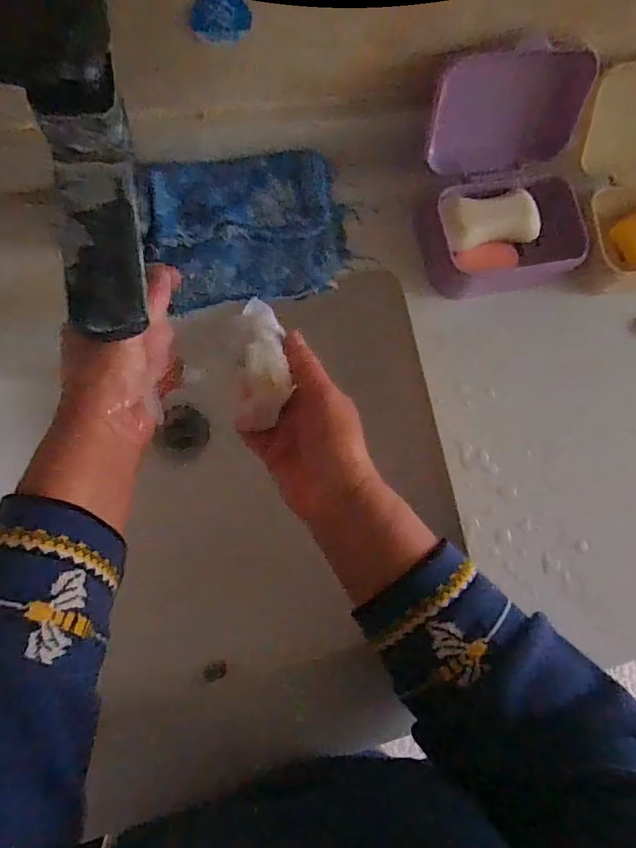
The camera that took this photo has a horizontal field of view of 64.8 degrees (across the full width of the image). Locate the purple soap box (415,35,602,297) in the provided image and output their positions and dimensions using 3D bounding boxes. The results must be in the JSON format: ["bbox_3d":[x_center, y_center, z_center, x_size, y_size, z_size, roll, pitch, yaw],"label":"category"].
[{"bbox_3d":[0.156,-0.197,0.405,0.138,0.072,0.161,-10,84,-10],"label":"purple soap box"}]

